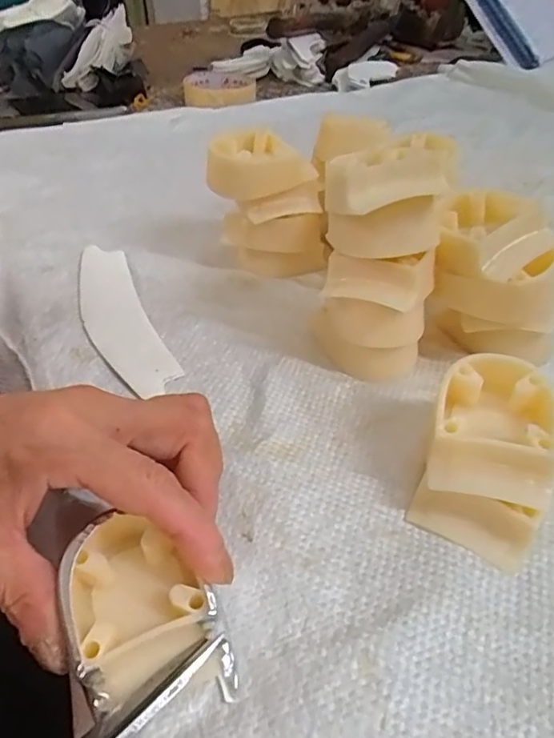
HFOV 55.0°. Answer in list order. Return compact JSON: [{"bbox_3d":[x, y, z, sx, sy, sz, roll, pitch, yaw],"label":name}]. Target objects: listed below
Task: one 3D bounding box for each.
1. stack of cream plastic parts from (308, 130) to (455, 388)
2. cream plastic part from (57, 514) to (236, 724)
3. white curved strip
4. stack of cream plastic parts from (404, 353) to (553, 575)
[{"bbox_3d":[0.048,-0.052,0.263,0.055,0.107,0.058,7,43,8],"label":"stack of cream plastic parts"},{"bbox_3d":[-0.046,0.081,0.176,0.043,0.022,0.064,-23,48,-25],"label":"cream plastic part"},{"bbox_3d":[-0.095,-0.035,0.314,0.035,0.005,0.139,-18,45,-19],"label":"white curved strip"},{"bbox_3d":[0.083,0.033,0.217,0.051,0.043,0.069,15,45,16],"label":"stack of cream plastic parts"}]

